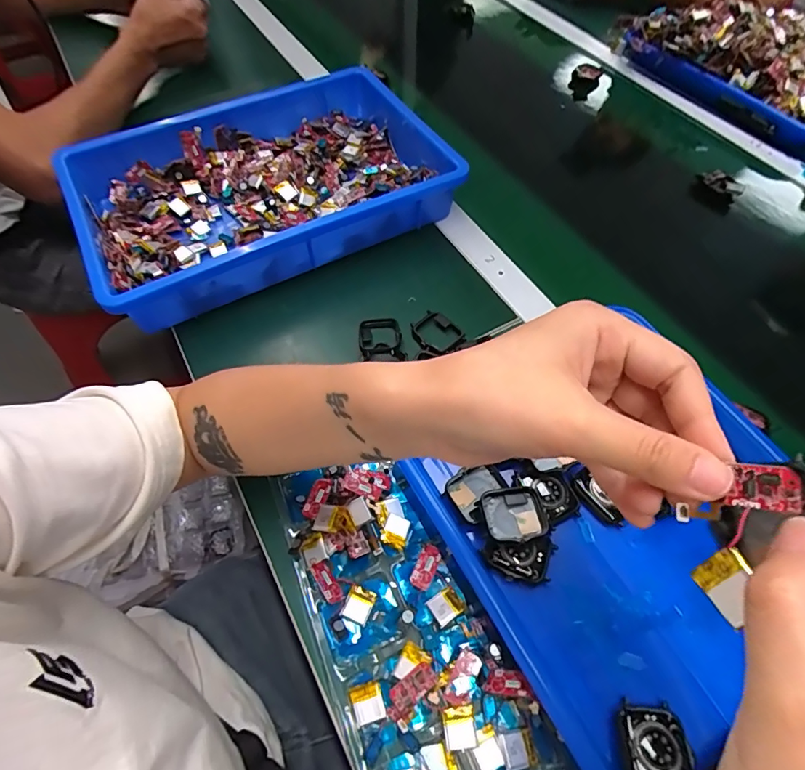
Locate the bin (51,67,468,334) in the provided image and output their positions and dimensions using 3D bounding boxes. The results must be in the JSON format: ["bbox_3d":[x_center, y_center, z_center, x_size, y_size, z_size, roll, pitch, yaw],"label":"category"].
[{"bbox_3d":[-0.136,-0.220,0.498,0.371,0.068,0.263,-23,61,-15],"label":"bin"}]

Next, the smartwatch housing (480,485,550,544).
[{"bbox_3d":[0.076,0.090,0.322,0.043,0.015,0.036,-8,59,-7],"label":"smartwatch housing"}]

